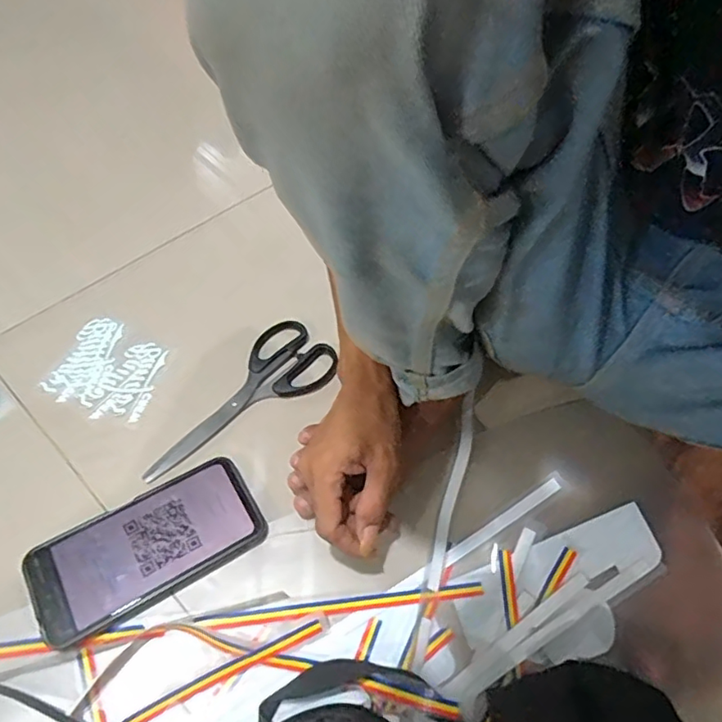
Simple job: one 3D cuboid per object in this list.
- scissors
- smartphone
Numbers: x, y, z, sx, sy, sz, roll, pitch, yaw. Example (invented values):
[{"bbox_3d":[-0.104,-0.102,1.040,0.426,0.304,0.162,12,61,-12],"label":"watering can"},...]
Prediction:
[{"bbox_3d":[-0.110,0.036,0.503,0.077,0.006,0.195,38,63,20],"label":"scissors"},{"bbox_3d":[-0.162,0.142,0.426,0.164,0.015,0.078,-27,62,-19],"label":"smartphone"}]

